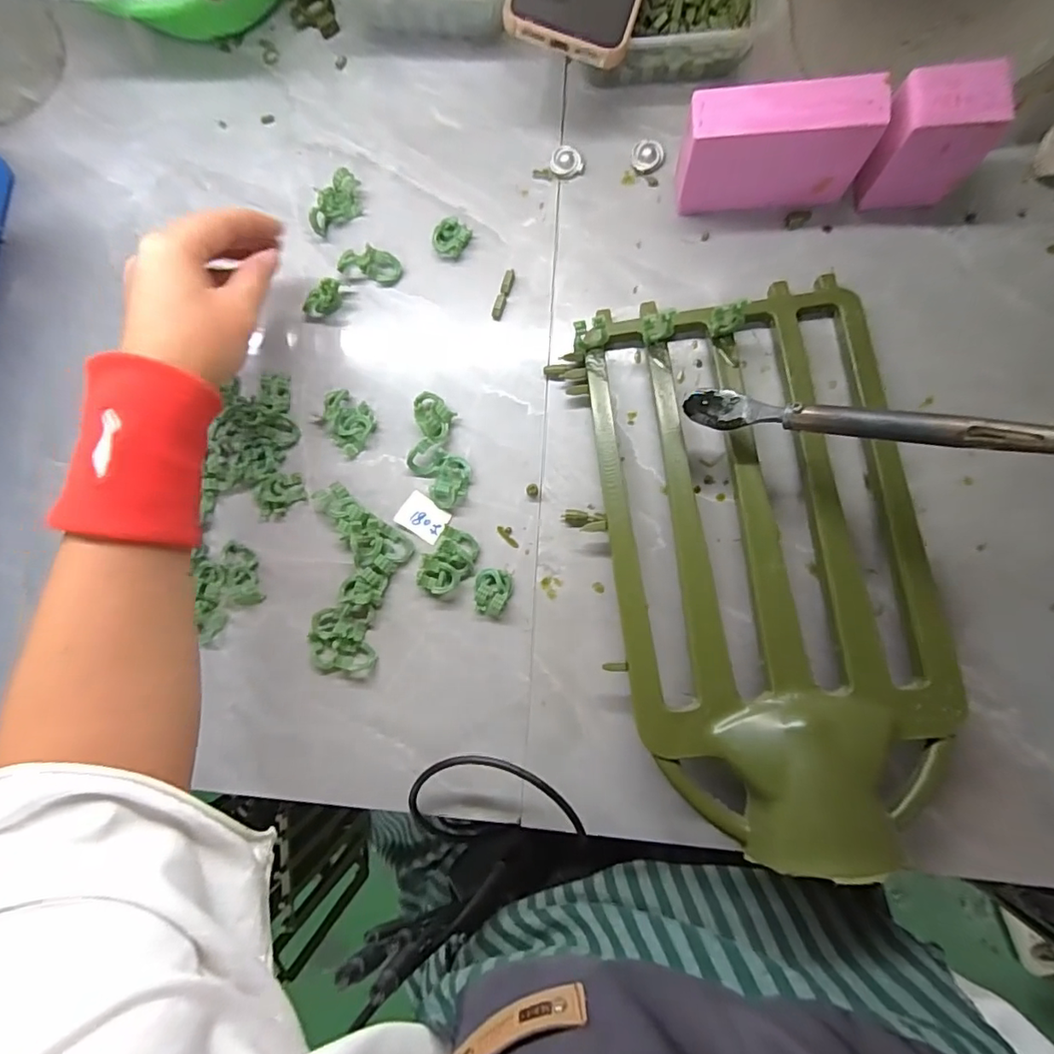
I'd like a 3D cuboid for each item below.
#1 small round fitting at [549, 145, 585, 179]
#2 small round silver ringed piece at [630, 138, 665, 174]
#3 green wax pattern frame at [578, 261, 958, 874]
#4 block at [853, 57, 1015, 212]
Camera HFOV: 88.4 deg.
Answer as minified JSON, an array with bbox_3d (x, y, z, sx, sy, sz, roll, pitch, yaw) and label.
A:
[{"bbox_3d":[0.027,-0.263,0.391,0.021,0.008,0.023,-1,84,6],"label":"small round fitting"},{"bbox_3d":[0.086,-0.264,0.385,0.022,0.008,0.019,9,85,7],"label":"small round silver ringed piece"},{"bbox_3d":[0.141,0.010,0.320,0.184,0.072,0.326,-8,84,5],"label":"green wax pattern frame"},{"bbox_3d":[0.241,-0.234,0.331,0.059,0.068,0.039,-3,84,5],"label":"block"}]

